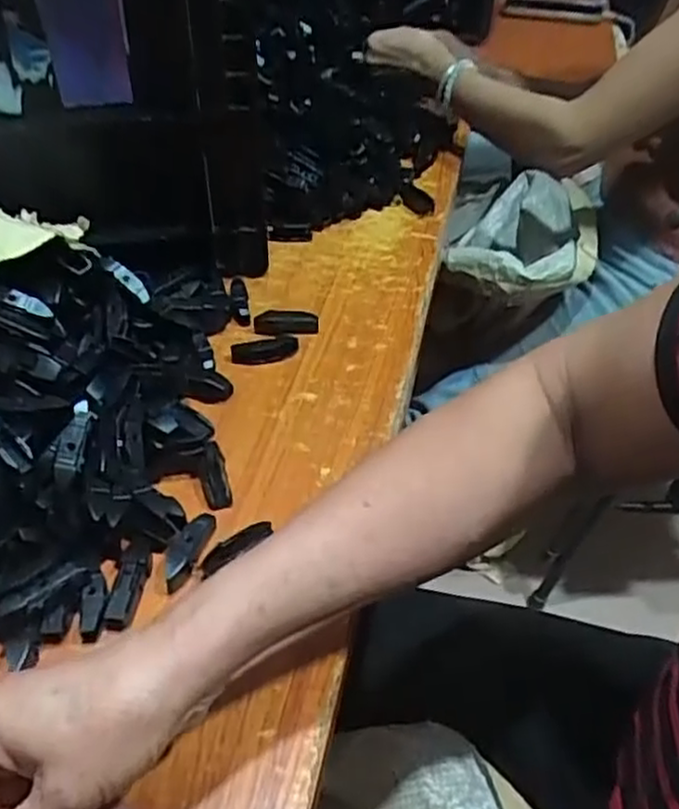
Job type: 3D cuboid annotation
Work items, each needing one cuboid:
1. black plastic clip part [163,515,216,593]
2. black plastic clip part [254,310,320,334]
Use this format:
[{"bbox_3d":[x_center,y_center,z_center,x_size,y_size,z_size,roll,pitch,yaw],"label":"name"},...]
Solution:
[{"bbox_3d":[-0.092,0.089,0.444,0.016,0.018,0.051,14,44,13],"label":"black plastic clip part"},{"bbox_3d":[-0.044,-0.070,0.613,0.052,0.016,0.016,-2,43,-3],"label":"black plastic clip part"}]

